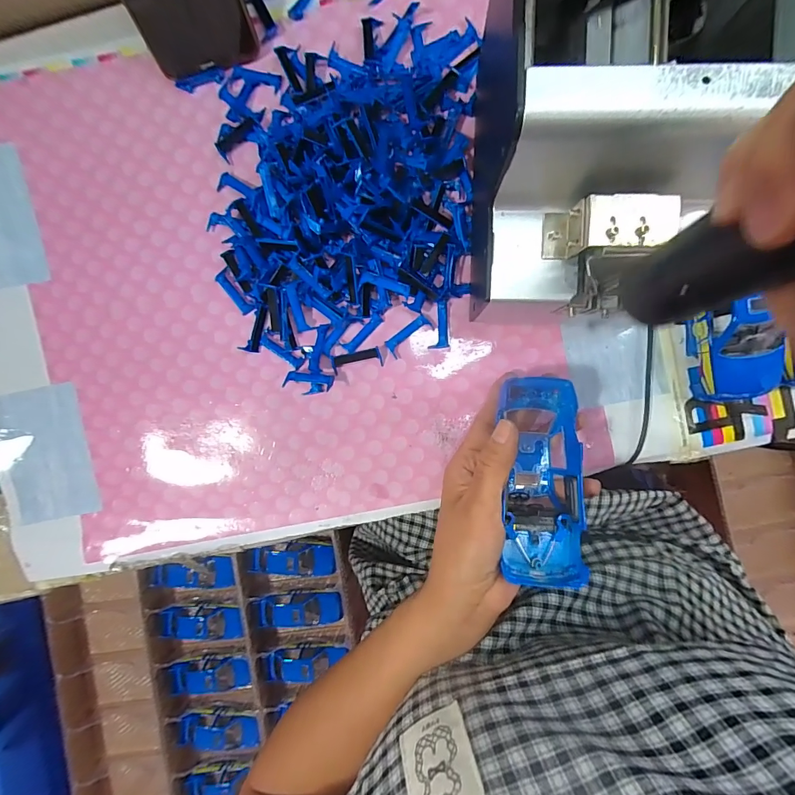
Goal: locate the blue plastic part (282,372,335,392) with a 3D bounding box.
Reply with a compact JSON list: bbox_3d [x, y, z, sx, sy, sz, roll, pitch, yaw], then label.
[{"bbox_3d":[-0.068,-0.013,0.305,0.038,0.012,0.013,8,91,1],"label":"blue plastic part"}]

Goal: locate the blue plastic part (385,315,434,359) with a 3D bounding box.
[{"bbox_3d":[0.009,-0.048,0.302,0.038,0.004,0.014,-38,89,1],"label":"blue plastic part"}]

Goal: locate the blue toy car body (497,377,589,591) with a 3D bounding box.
[{"bbox_3d":[0.098,0.053,0.274,0.056,0.046,0.136,3,77,1],"label":"blue toy car body"}]

